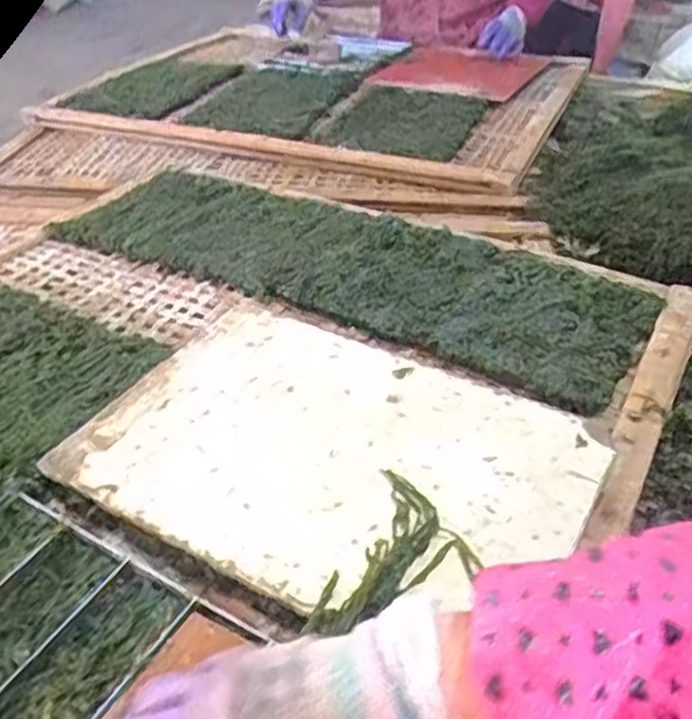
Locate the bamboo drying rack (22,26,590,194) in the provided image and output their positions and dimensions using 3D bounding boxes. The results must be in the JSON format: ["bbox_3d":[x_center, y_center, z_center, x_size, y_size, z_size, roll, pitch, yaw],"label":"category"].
[{"bbox_3d":[-0.053,-0.583,1.537,0.991,0.059,0.717,15,39,19],"label":"bamboo drying rack"}]

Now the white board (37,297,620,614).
[{"bbox_3d":[-0.011,0.071,0.587,0.384,0.015,0.267,20,41,24],"label":"white board"}]

